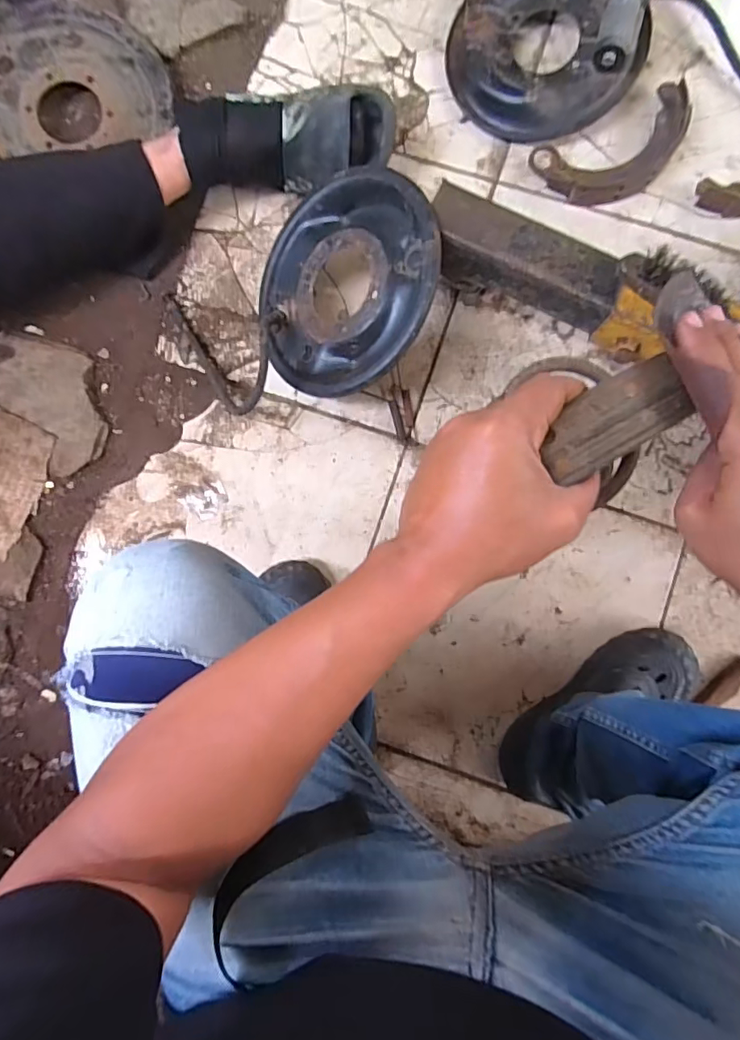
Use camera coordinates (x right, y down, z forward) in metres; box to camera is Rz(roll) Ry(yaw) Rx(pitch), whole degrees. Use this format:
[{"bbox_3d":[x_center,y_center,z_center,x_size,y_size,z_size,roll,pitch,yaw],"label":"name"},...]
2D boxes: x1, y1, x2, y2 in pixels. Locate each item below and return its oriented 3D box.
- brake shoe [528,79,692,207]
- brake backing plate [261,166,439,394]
[{"bbox_3d":[0.348,-0.514,0.722,0.216,0.032,0.110,-24,86,1],"label":"brake shoe"},{"bbox_3d":[-0.031,-0.293,0.660,0.273,0.052,0.268,31,107,29],"label":"brake backing plate"}]

